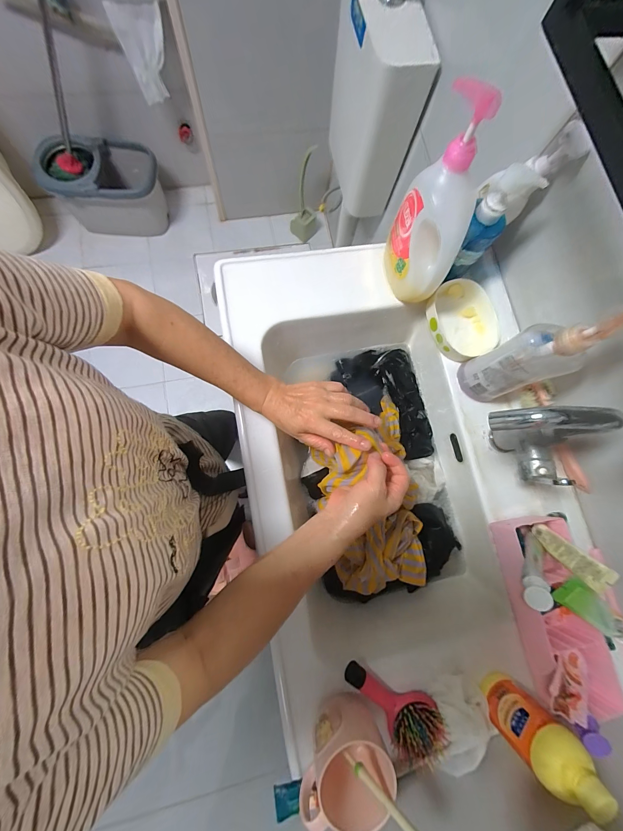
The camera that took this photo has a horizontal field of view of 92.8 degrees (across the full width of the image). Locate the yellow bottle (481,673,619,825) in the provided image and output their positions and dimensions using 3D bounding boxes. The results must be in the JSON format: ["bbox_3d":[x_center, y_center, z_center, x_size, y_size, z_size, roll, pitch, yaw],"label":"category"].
[{"bbox_3d":[0.269,0.380,0.354,0.061,0.139,0.050,-43,82,-10],"label":"yellow bottle"}]

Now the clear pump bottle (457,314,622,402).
[{"bbox_3d":[0.295,-0.076,0.409,0.053,0.220,0.074,-23,82,-9],"label":"clear pump bottle"}]

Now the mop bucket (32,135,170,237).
[{"bbox_3d":[-0.907,-1.009,1.324,0.446,0.265,0.315,4,79,-5],"label":"mop bucket"}]

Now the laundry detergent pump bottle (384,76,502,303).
[{"bbox_3d":[0.179,-0.281,0.417,0.061,0.252,0.129,-33,80,-25],"label":"laundry detergent pump bottle"}]

